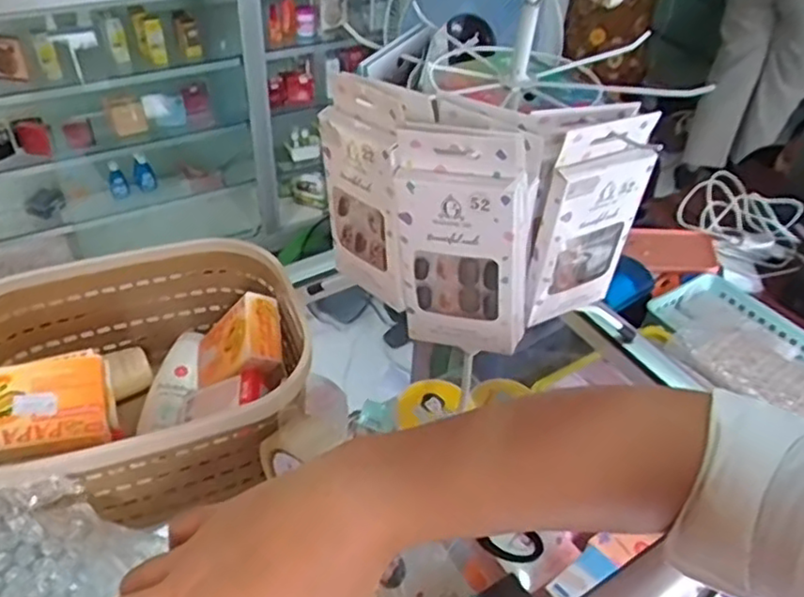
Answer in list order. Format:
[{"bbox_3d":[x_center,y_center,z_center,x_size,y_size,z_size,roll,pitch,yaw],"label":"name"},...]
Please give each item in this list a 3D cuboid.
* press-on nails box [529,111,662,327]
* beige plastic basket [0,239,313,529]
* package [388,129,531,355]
[{"bbox_3d":[0.115,-0.046,0.423,0.068,0.136,0.017,-19,47,-24],"label":"press-on nails box"},{"bbox_3d":[-0.173,0.054,0.442,0.211,0.088,0.160,-17,46,-22],"label":"beige plastic basket"},{"bbox_3d":[0.035,-0.033,0.403,0.087,0.139,0.028,14,43,11],"label":"package"}]

